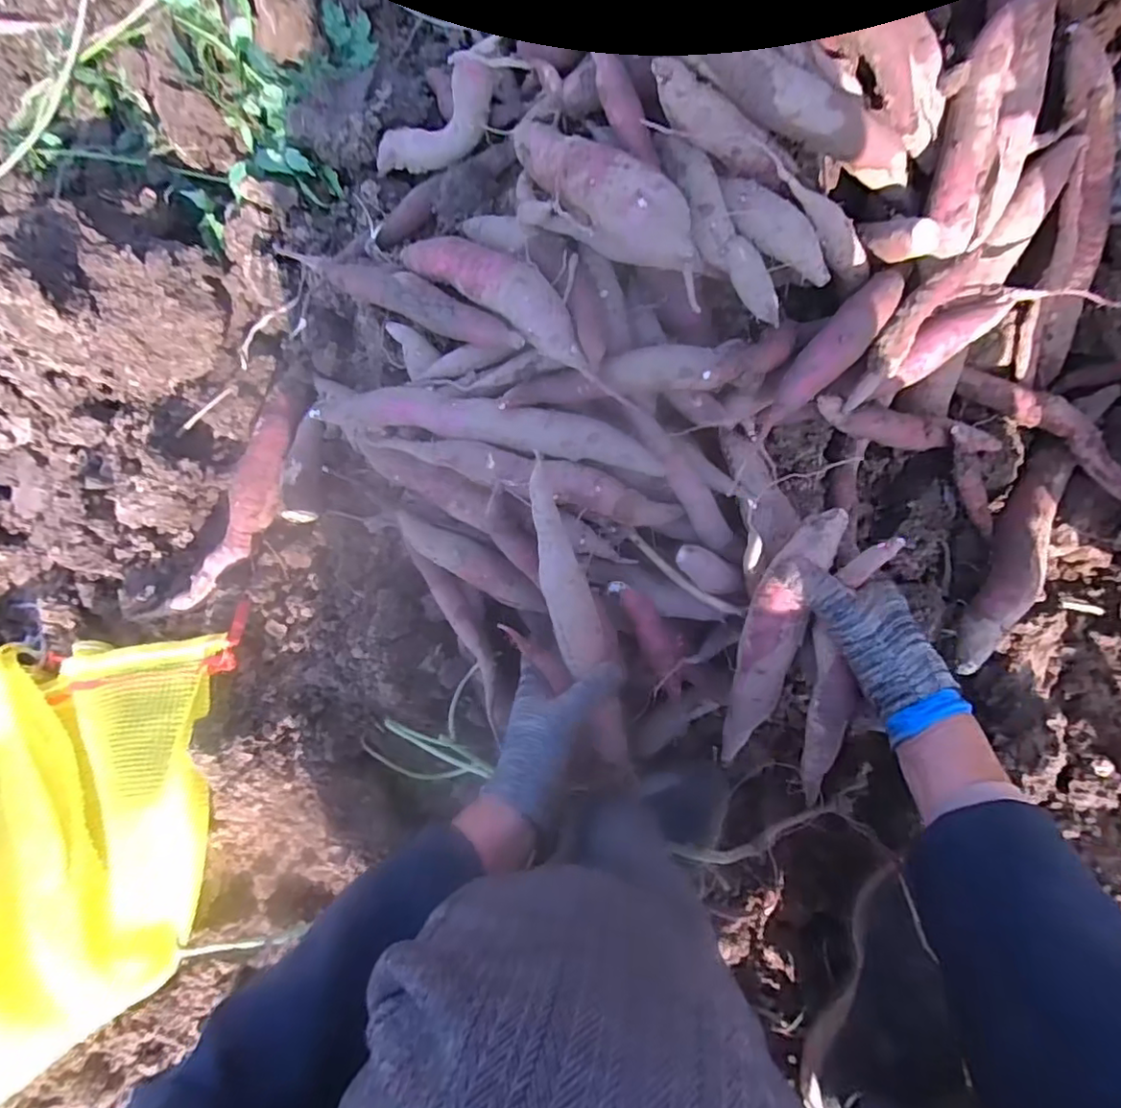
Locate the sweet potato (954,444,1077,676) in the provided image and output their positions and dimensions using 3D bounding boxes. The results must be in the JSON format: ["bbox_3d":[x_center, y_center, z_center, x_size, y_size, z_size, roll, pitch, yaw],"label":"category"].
[{"bbox_3d":[0.366,0.005,0.493,0.038,0.036,0.192,24,83,6],"label":"sweet potato"}]

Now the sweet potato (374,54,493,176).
[{"bbox_3d":[-0.109,-0.337,0.503,0.166,0.031,0.043,5,97,43],"label":"sweet potato"}]

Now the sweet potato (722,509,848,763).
[{"bbox_3d":[0.152,0.072,0.453,0.042,0.036,0.215,13,117,7],"label":"sweet potato"}]

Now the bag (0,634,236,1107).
[{"bbox_3d":[-0.569,0.316,0.590,0.627,0.239,0.406,-7,94,9],"label":"bag"}]

